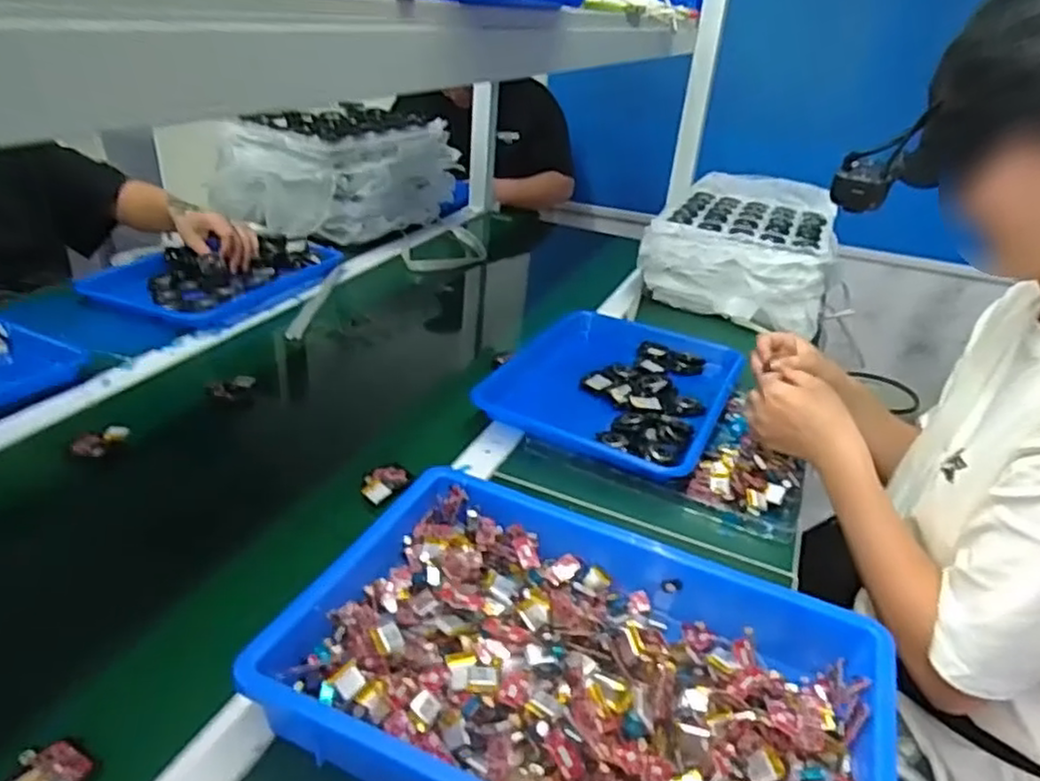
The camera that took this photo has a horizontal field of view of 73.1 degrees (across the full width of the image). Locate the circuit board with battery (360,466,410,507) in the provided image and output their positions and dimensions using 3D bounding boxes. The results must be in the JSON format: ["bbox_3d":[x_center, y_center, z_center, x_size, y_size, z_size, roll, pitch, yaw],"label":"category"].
[{"bbox_3d":[-0.132,0.089,0.680,0.038,0.008,0.060,16,29,23],"label":"circuit board with battery"}]

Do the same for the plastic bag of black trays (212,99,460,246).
[{"bbox_3d":[-0.366,-0.438,1.376,0.346,0.194,0.359,17,30,25],"label":"plastic bag of black trays"}]

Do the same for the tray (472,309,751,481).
[{"bbox_3d":[0.122,-0.010,0.882,0.268,0.044,0.345,15,29,21],"label":"tray"}]

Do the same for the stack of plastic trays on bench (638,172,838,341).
[{"bbox_3d":[0.388,-0.253,1.209,0.284,0.150,0.349,15,29,21],"label":"stack of plastic trays on bench"}]

